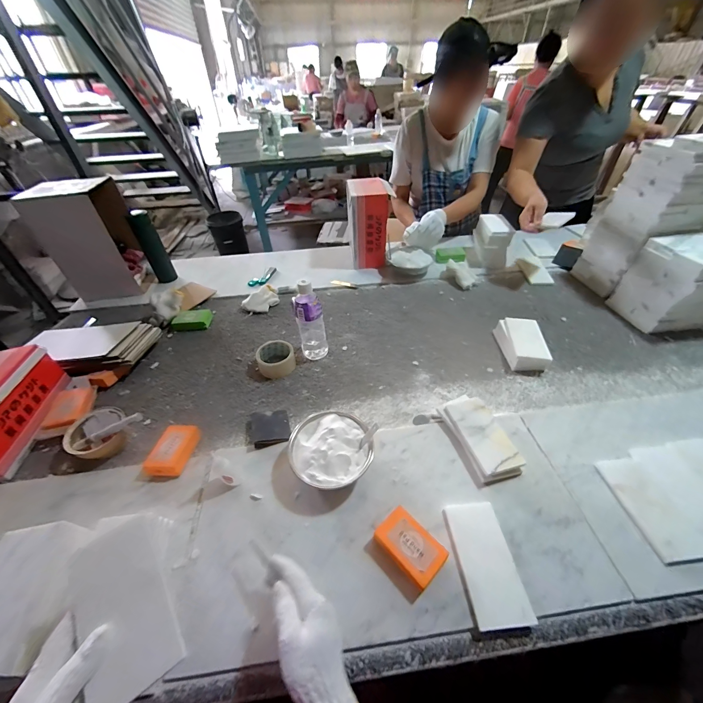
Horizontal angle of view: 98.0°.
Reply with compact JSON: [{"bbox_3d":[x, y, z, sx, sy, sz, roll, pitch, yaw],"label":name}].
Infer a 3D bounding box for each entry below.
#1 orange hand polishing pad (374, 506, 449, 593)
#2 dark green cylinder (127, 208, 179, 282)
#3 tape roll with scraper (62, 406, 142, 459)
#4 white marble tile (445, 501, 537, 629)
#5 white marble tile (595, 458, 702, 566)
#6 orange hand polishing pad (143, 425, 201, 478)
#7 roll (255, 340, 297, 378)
[{"bbox_3d":[0.084,0.284,0.445,0.062,0.033,0.091,-33,52,-30],"label":"orange hand polishing pad"},{"bbox_3d":[-0.655,-0.343,1.011,0.066,0.229,0.053,-25,48,-24],"label":"dark green cylinder"},{"bbox_3d":[-0.473,0.159,0.584,0.125,0.073,0.103,19,46,20],"label":"tape roll with scraper"},{"bbox_3d":[0.191,0.295,0.437,0.075,0.013,0.147,-4,43,-3],"label":"white marble tile"},{"bbox_3d":[0.472,0.243,0.484,0.072,0.015,0.151,-3,43,-3],"label":"white marble tile"},{"bbox_3d":[-0.339,0.189,0.586,0.066,0.036,0.100,3,43,5],"label":"orange hand polishing pad"},{"bbox_3d":[-0.184,0.018,0.752,0.087,0.045,0.091,0,43,0],"label":"roll"}]

